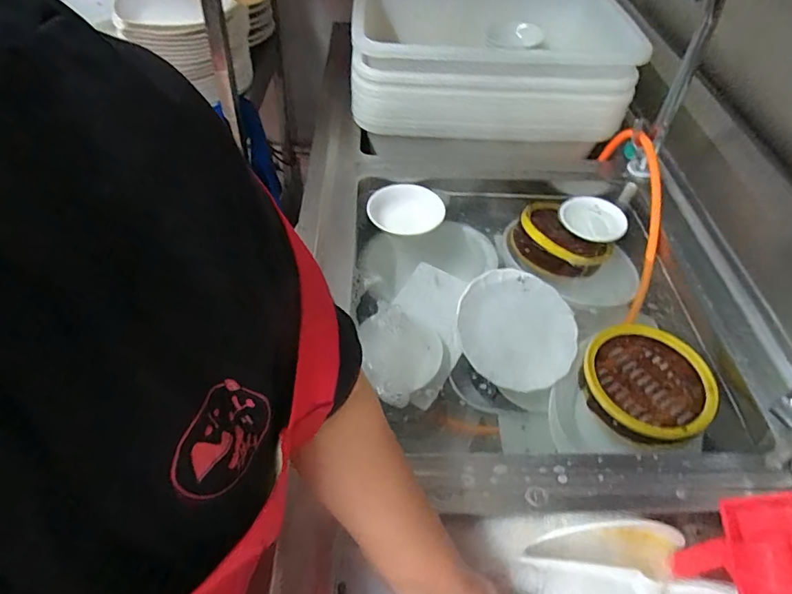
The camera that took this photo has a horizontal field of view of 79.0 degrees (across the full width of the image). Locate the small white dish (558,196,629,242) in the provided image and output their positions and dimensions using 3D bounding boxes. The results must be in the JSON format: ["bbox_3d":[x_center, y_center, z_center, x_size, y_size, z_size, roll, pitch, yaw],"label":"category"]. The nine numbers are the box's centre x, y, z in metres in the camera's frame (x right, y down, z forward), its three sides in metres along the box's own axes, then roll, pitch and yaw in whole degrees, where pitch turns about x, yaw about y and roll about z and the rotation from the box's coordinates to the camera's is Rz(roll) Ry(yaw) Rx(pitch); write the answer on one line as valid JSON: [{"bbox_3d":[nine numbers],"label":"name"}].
[{"bbox_3d":[0.351,-0.138,0.861,0.113,0.025,0.101,28,53,17],"label":"small white dish"}]

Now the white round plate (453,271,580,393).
[{"bbox_3d":[0.178,0.044,0.710,0.175,0.013,0.182,4,62,-8],"label":"white round plate"}]

